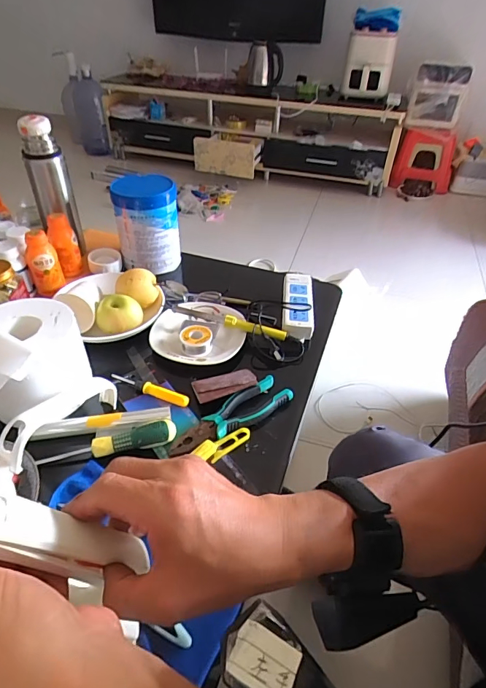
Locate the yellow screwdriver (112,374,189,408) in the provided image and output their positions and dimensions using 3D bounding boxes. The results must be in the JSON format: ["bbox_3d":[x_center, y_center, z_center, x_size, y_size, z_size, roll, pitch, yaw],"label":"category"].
[{"bbox_3d":[-0.141,0.067,0.631,0.134,0.016,0.020,18,44,18],"label":"yellow screwdriver"}]

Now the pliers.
[{"bbox_3d":[-0.015,0.104,0.592,0.194,0.023,0.051,-26,48,-28],"label":"pliers"}]

